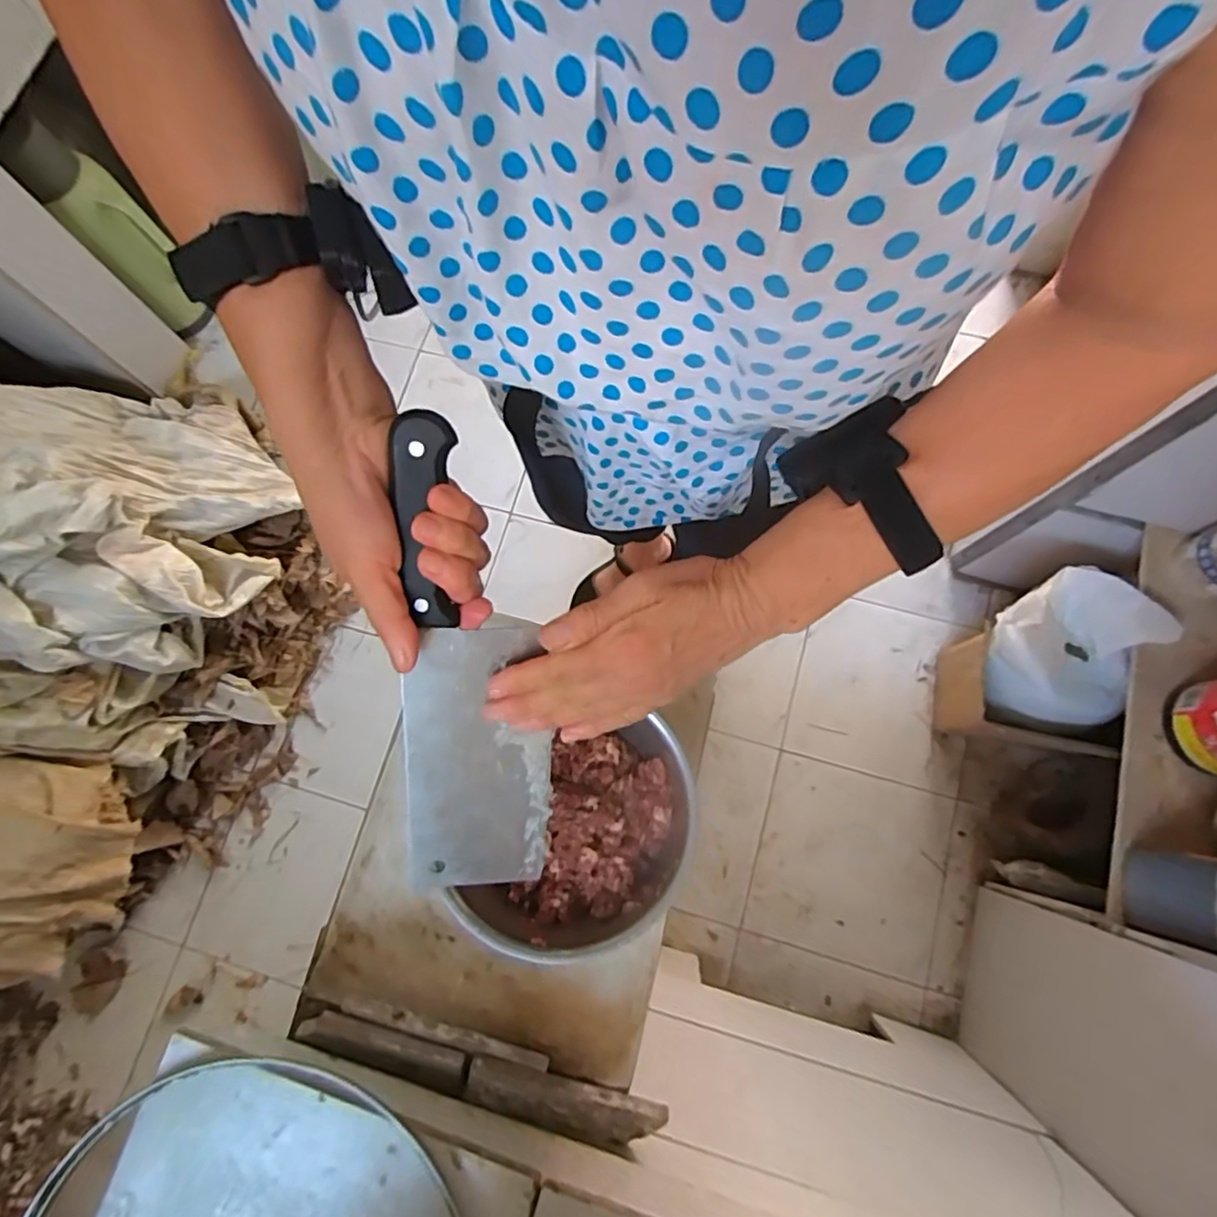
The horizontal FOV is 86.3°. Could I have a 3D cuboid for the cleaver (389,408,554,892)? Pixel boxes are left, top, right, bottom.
[{"bbox_3d":[-0.084,0.044,0.371,0.088,0.018,0.292,-1,113,1],"label":"cleaver"}]

